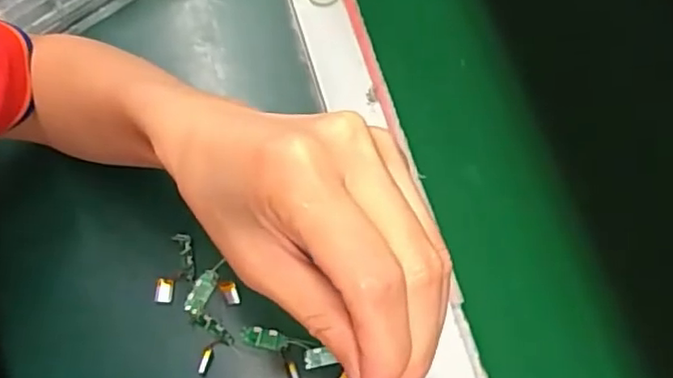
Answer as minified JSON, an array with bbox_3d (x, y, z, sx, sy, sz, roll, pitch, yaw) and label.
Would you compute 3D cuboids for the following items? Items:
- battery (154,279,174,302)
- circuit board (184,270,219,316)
[{"bbox_3d":[-0.110,0.065,0.414,0.012,0.004,0.015,2,68,0],"label":"battery"},{"bbox_3d":[-0.087,0.066,0.416,0.013,0.004,0.029,26,70,9],"label":"circuit board"}]

